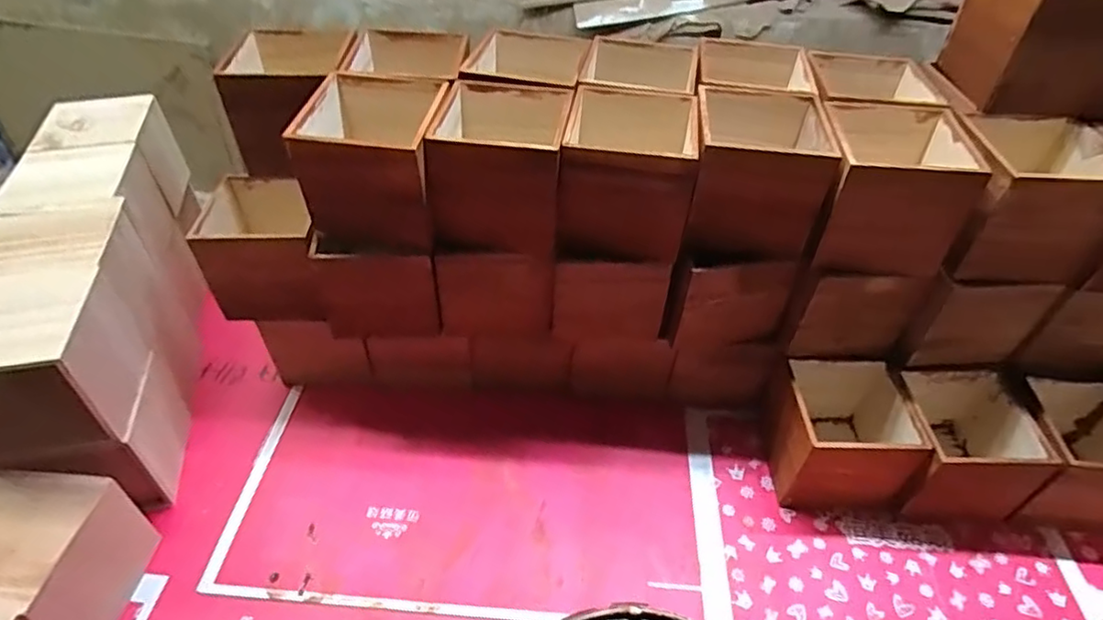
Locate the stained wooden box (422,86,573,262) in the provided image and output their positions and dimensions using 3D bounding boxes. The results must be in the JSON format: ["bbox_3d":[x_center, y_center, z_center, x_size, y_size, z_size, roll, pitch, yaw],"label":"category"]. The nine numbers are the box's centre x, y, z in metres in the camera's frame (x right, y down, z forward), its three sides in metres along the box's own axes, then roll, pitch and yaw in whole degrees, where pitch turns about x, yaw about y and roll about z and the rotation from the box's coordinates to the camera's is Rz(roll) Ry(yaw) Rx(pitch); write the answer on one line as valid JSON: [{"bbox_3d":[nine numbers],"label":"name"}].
[{"bbox_3d":[-0.052,-0.149,0.650,0.123,0.120,0.137,3,44,2],"label":"stained wooden box"}]

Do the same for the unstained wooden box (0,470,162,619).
[{"bbox_3d":[-0.489,0.243,0.592,0.145,0.144,0.124,4,44,2],"label":"unstained wooden box"}]

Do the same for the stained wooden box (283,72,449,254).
[{"bbox_3d":[-0.179,-0.159,0.657,0.133,0.127,0.148,2,44,0],"label":"stained wooden box"}]

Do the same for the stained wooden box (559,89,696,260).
[{"bbox_3d":[0.076,-0.145,0.658,0.133,0.126,0.136,5,44,4],"label":"stained wooden box"}]

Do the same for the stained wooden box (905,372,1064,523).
[{"bbox_3d":[0.460,0.158,0.719,0.126,0.129,0.135,1,44,-1],"label":"stained wooden box"}]

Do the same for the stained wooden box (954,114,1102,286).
[{"bbox_3d":[0.477,-0.117,0.639,0.140,0.120,0.128,5,44,3],"label":"stained wooden box"}]

